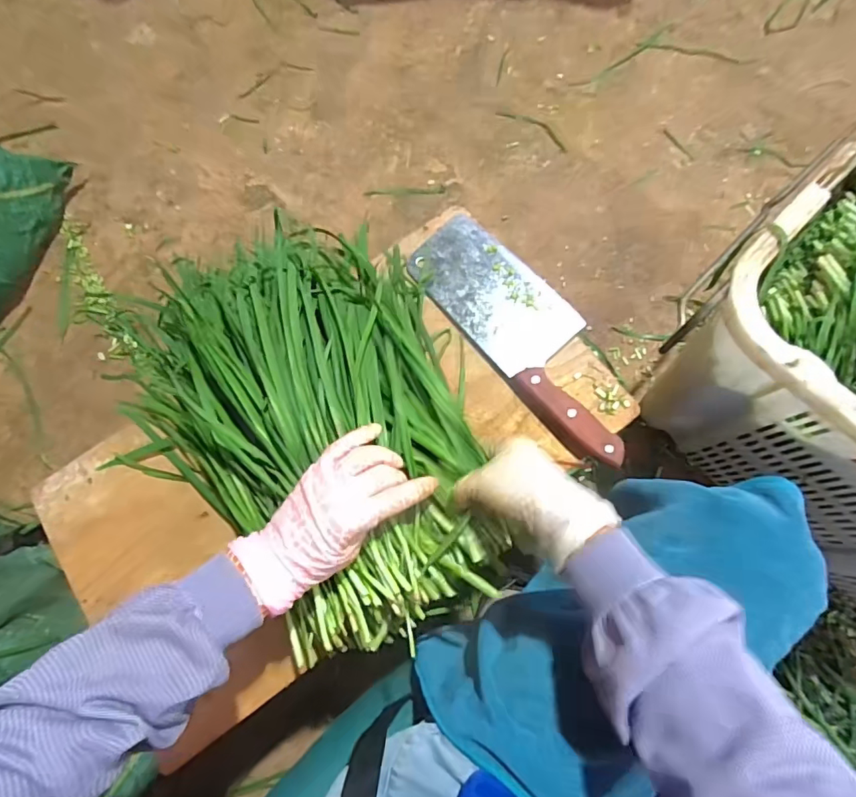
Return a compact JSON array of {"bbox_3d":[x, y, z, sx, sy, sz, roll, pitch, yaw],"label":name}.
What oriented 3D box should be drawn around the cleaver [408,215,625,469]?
[{"bbox_3d":[0.097,-0.069,0.502,0.094,0.019,0.290,-38,76,-8],"label":"cleaver"}]

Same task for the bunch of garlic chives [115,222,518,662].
[{"bbox_3d":[-0.119,0.025,0.464,0.319,0.090,0.387,-21,73,-5],"label":"bunch of garlic chives"}]

